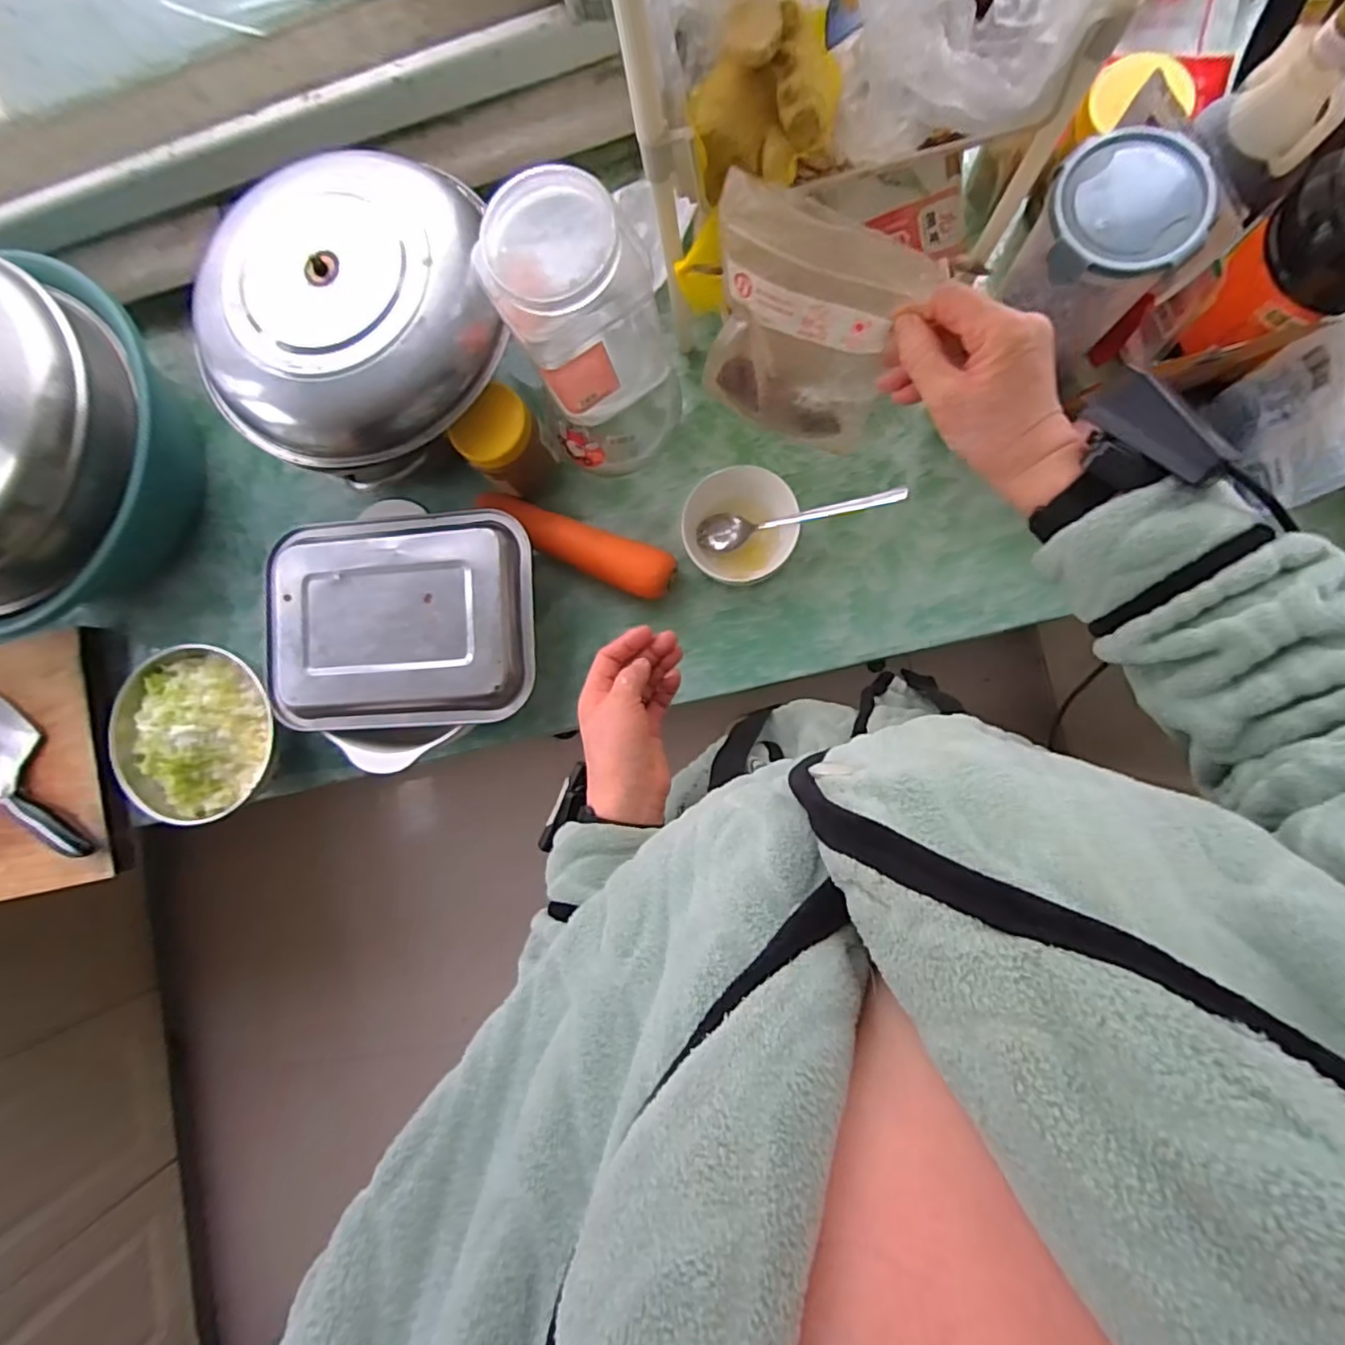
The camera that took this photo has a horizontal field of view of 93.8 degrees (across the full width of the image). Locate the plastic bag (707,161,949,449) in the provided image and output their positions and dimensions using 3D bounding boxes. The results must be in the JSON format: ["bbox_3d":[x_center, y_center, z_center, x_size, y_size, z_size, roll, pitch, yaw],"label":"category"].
[{"bbox_3d":[0.085,-0.227,0.434,0.130,0.174,0.024,26,76,3],"label":"plastic bag"}]

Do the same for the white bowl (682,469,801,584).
[{"bbox_3d":[0.065,-0.137,0.605,0.106,0.051,0.102,0,87,7],"label":"white bowl"}]

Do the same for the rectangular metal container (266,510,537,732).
[{"bbox_3d":[-0.254,-0.048,0.578,0.256,0.034,0.193,-2,87,7],"label":"rectangular metal container"}]

